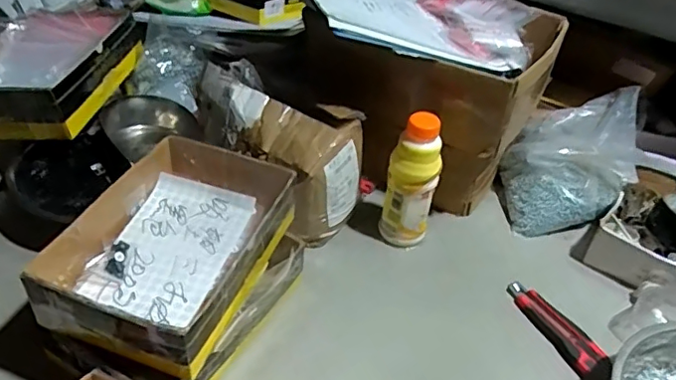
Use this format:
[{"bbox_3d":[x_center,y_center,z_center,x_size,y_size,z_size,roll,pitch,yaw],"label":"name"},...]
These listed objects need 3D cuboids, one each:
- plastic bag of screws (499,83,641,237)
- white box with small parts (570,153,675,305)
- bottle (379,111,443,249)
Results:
[{"bbox_3d":[0.348,-0.042,0.835,0.178,0.160,0.152,-1,40,-8],"label":"plastic bag of screws"},{"bbox_3d":[0.470,0.053,0.798,0.163,0.067,0.256,30,46,26],"label":"white box with small parts"},{"bbox_3d":[0.095,-0.005,0.730,0.050,0.192,0.054,-16,45,-24],"label":"bottle"}]

